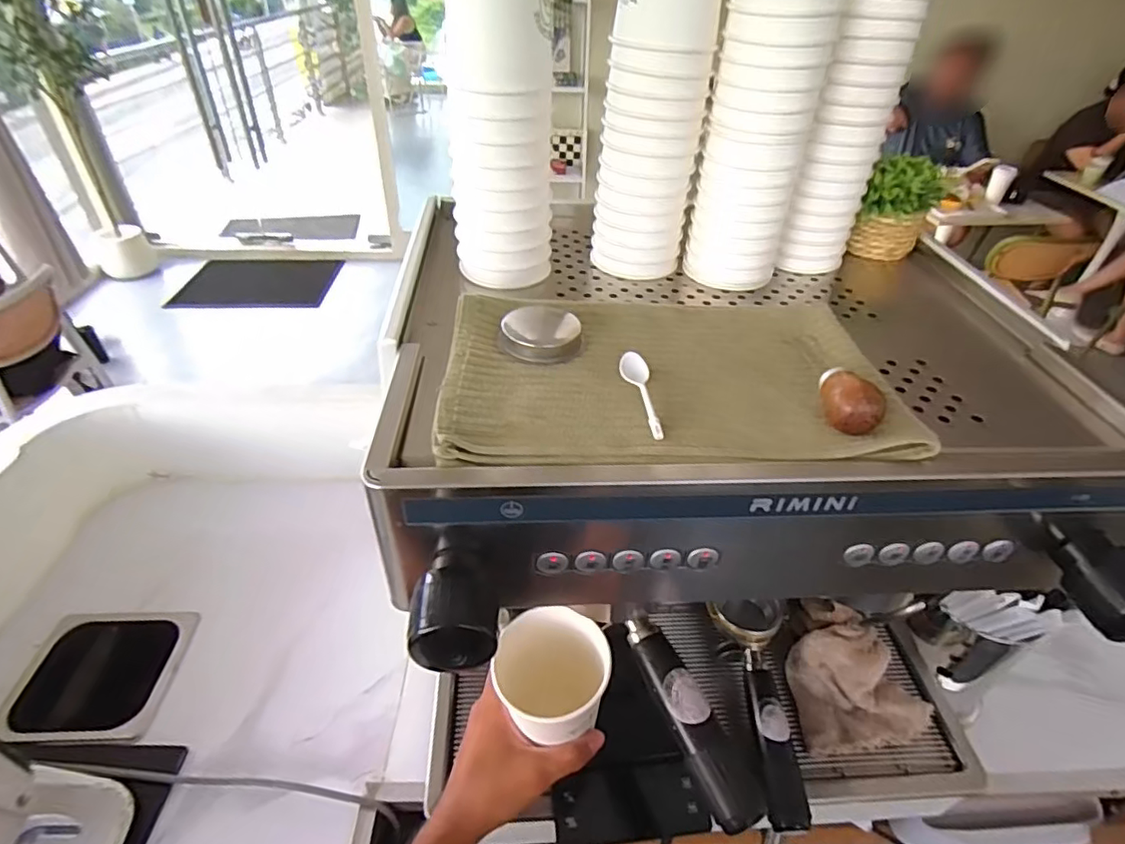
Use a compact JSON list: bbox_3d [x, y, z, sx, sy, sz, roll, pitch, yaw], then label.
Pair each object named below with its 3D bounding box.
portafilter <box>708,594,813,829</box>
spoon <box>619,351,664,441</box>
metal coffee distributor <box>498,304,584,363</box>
[{"bbox_3d":[0.194,0.254,0.554,0.073,0.058,0.217,-2,39,-6],"label":"portafilter"},{"bbox_3d":[0.054,-0.020,0.390,0.019,0.006,0.089,-2,39,-6],"label":"spoon"},{"bbox_3d":[-0.015,-0.071,0.453,0.060,0.017,0.069,7,39,6],"label":"metal coffee distributor"}]

